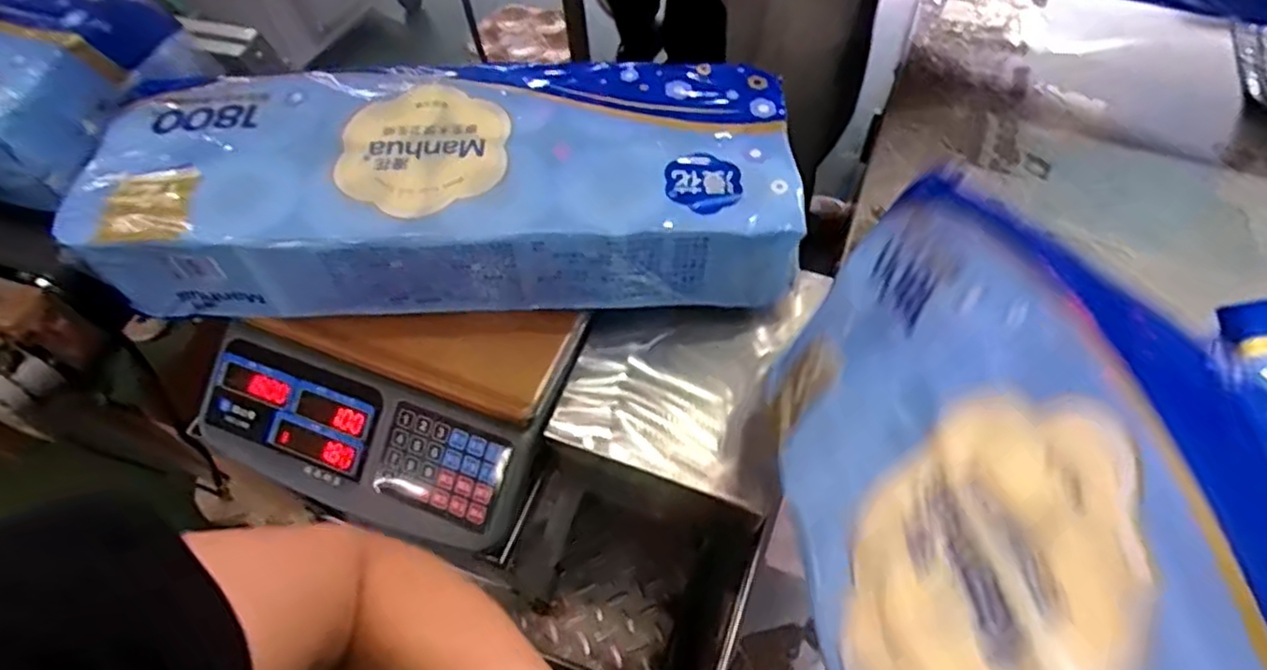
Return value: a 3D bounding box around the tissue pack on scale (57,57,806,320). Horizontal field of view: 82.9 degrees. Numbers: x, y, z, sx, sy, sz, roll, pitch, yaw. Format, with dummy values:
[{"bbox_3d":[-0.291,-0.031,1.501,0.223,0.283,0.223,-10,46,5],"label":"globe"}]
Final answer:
[{"bbox_3d":[-0.143,-0.129,0.578,0.537,0.107,0.185,-5,62,1],"label":"tissue pack on scale"}]

